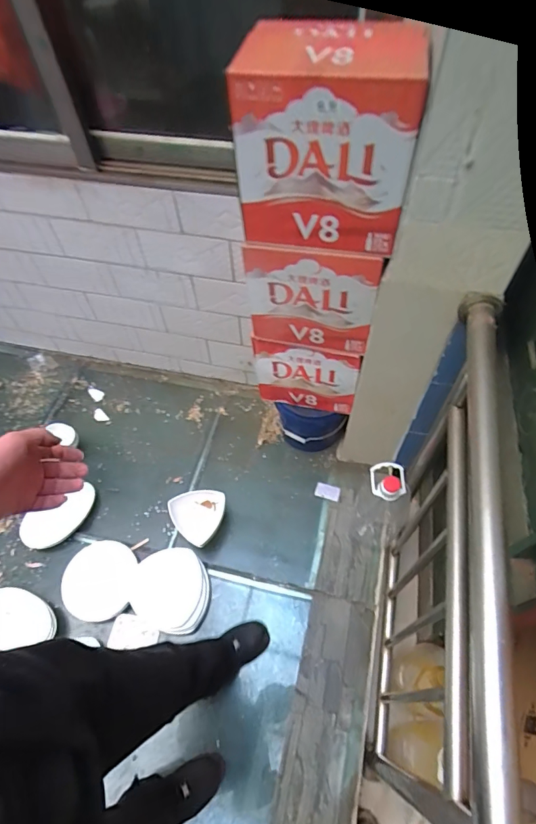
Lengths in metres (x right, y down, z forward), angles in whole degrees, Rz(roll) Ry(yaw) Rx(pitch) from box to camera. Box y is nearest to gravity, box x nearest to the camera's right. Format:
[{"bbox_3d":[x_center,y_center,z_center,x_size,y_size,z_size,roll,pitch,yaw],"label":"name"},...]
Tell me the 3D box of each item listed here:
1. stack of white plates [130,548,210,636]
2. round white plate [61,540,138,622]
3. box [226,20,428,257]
[{"bbox_3d":[-0.301,0.544,1.321,0.238,0.057,0.235,6,58,7],"label":"stack of white plates"},{"bbox_3d":[-0.533,0.523,1.346,0.228,0.034,0.230,-2,57,2],"label":"round white plate"},{"bbox_3d":[0.104,-0.493,0.789,0.293,0.288,0.214,7,58,8],"label":"box"}]

